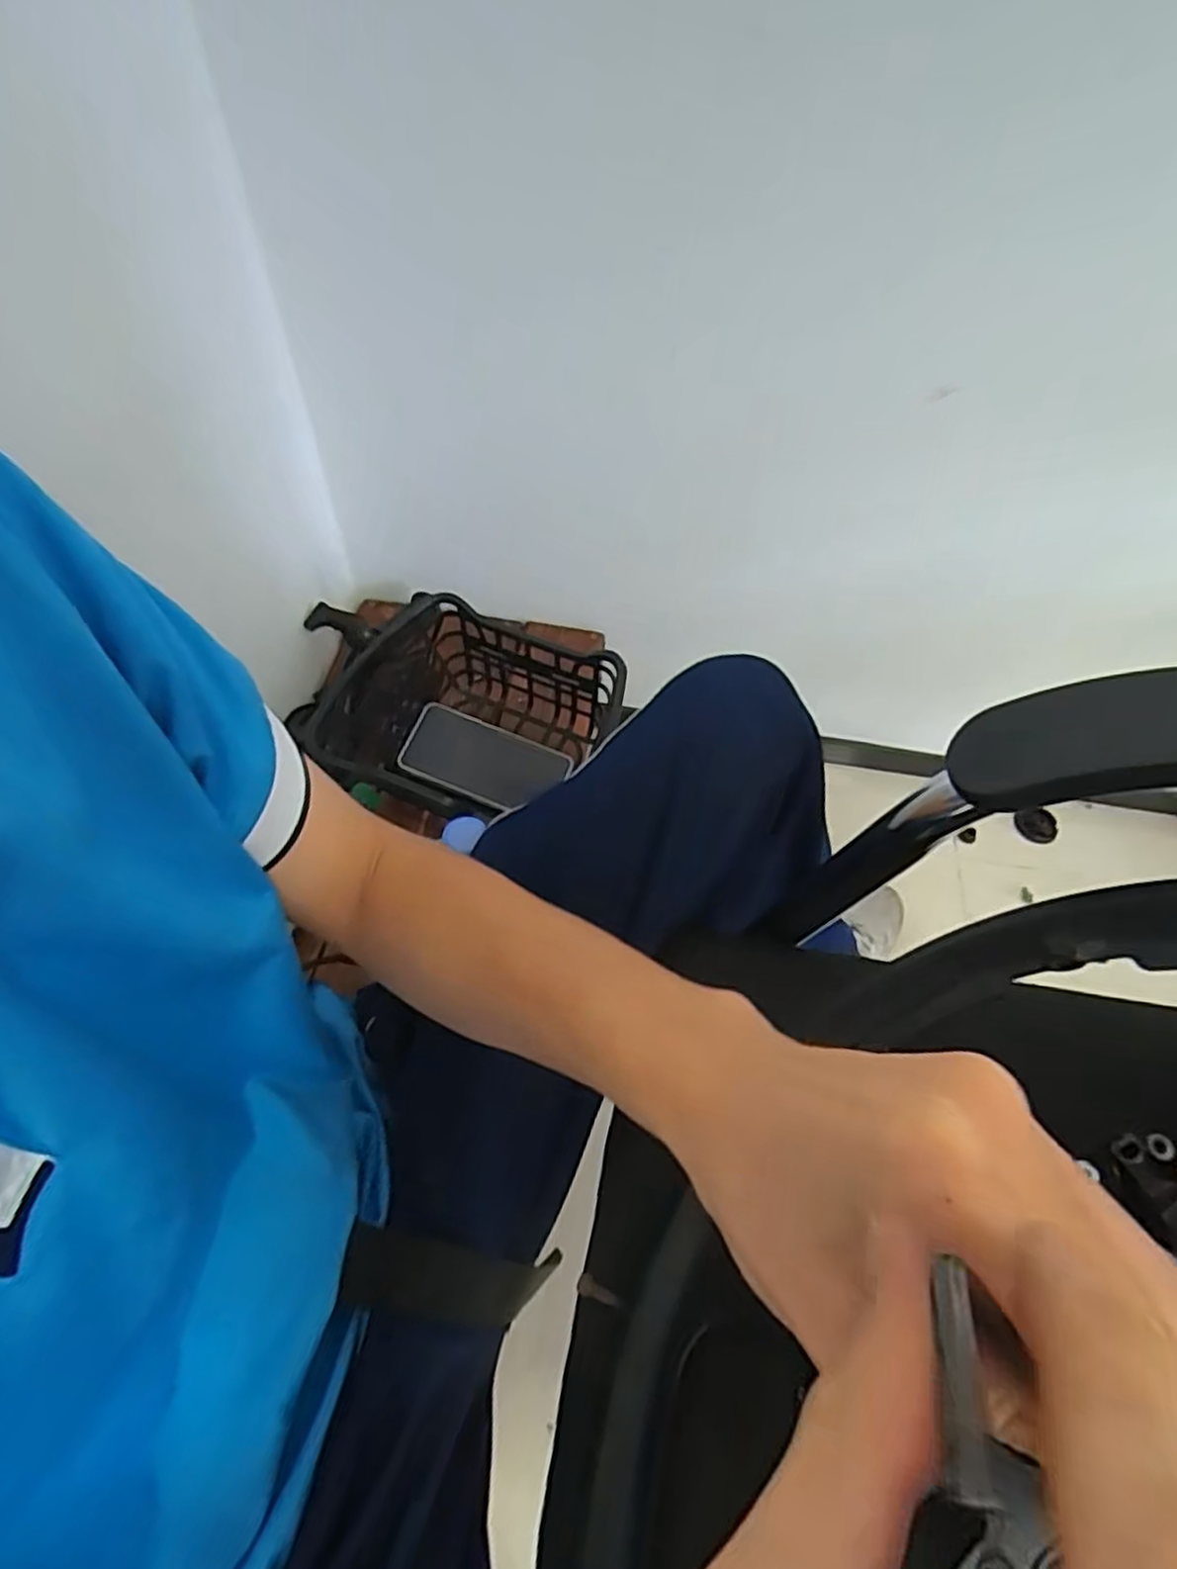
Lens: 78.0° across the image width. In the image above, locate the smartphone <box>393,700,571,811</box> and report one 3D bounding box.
[{"bbox_3d":[-0.109,-0.023,0.753,0.171,0.080,0.014,21,21,5],"label":"smartphone"}]

